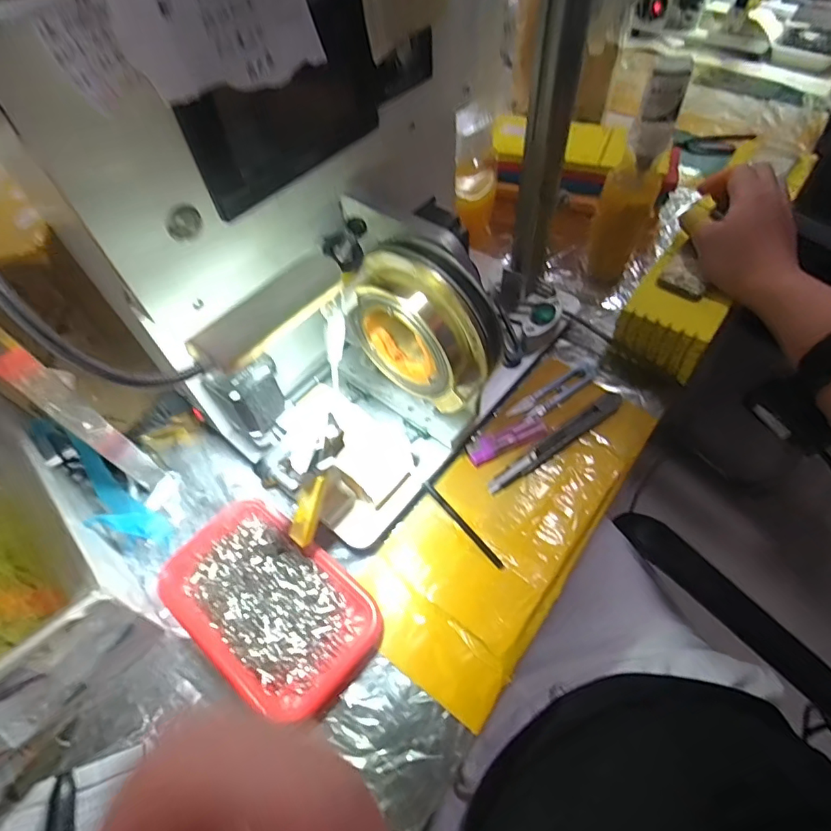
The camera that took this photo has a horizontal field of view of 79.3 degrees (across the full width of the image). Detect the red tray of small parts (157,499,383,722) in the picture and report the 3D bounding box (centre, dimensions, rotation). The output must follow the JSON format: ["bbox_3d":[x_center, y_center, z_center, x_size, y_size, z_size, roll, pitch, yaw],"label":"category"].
[{"bbox_3d":[-0.115,0.142,0.389,0.171,0.014,0.104,35,66,22],"label":"red tray of small parts"}]

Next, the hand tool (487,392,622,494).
[{"bbox_3d":[0.130,0.023,0.456,0.157,0.008,0.017,-34,62,-17],"label":"hand tool"}]

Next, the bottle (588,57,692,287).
[{"bbox_3d":[0.226,-0.238,0.518,0.054,0.227,0.070,25,62,17],"label":"bottle"}]

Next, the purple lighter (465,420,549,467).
[{"bbox_3d":[0.084,0.024,0.459,0.074,0.010,0.022,-20,59,-10],"label":"purple lighter"}]

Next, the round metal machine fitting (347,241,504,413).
[{"bbox_3d":[0.005,-0.061,0.345,0.106,0.098,0.041,31,64,20],"label":"round metal machine fitting"}]

